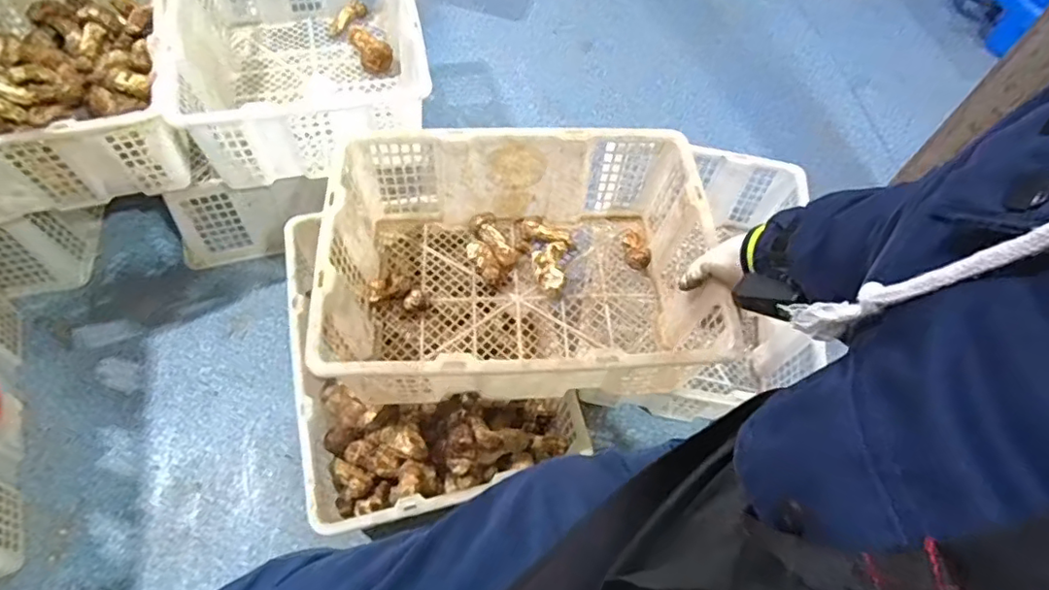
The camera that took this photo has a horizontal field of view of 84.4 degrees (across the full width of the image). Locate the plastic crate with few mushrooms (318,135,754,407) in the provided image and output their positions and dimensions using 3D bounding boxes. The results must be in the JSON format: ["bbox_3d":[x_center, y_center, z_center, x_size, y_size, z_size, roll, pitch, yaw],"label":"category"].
[{"bbox_3d":[-0.006,-0.031,0.757,0.457,0.167,0.341,0,60,-5],"label":"plastic crate with few mushrooms"}]

